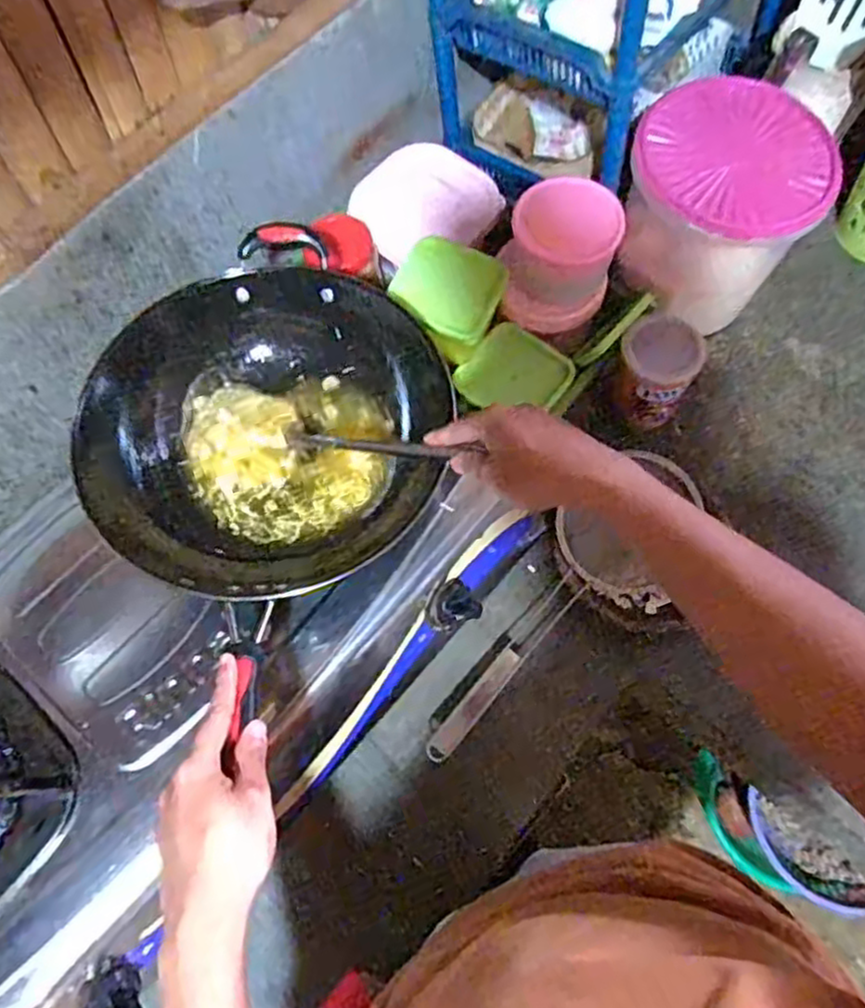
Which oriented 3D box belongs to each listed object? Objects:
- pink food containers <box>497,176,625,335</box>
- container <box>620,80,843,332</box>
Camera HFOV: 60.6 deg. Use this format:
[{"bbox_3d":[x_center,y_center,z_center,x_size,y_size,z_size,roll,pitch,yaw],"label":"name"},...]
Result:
[{"bbox_3d":[0.133,-0.260,0.778,0.112,0.114,0.104,0,68,1],"label":"pink food containers"},{"bbox_3d":[0.314,-0.330,0.808,0.184,0.156,0.216,39,73,15],"label":"container"}]

